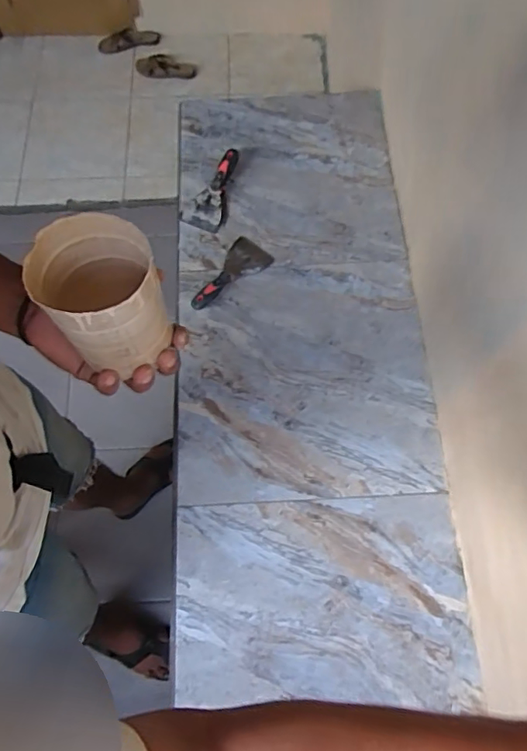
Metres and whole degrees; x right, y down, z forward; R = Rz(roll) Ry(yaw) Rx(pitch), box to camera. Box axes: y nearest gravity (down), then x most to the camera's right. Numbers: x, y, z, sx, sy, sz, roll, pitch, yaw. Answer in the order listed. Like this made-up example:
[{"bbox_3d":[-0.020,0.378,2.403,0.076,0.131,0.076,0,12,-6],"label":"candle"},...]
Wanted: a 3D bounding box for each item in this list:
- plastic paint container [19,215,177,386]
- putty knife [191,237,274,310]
[{"bbox_3d":[-0.119,-0.060,0.419,0.076,0.108,0.083,-1,67,1],"label":"plastic paint container"},{"bbox_3d":[-0.077,-0.216,1.131,0.090,0.034,0.196,40,74,15],"label":"putty knife"}]

